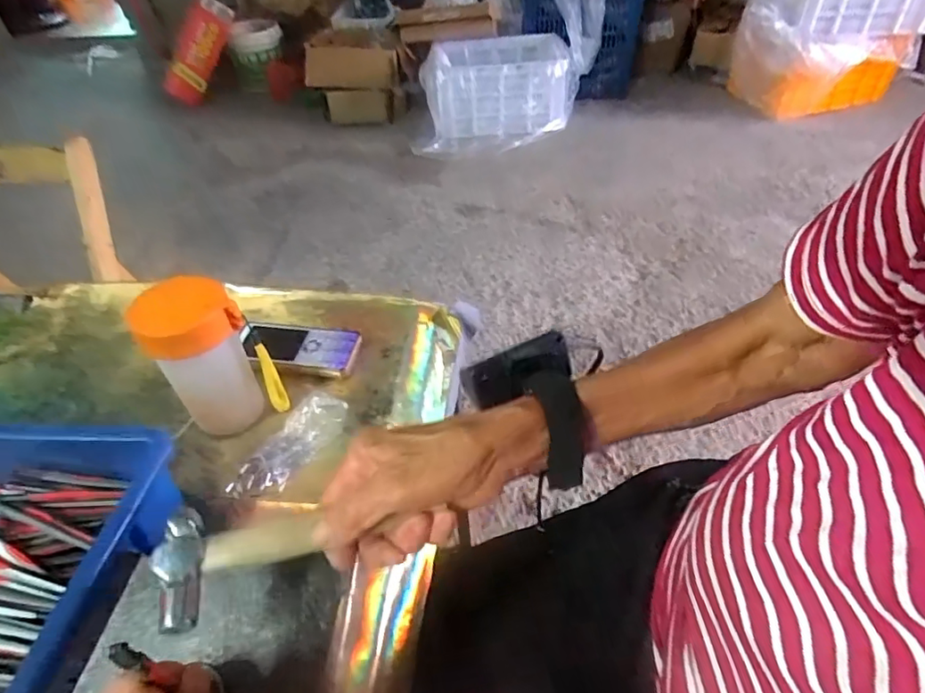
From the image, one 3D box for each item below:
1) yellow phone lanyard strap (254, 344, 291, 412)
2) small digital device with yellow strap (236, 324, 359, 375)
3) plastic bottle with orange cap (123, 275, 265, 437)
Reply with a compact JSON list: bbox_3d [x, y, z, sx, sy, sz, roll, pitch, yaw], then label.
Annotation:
[{"bbox_3d":[-0.163,0.030,0.481,0.014,0.079,0.009,-23,47,-18],"label":"yellow phone lanyard strap"},{"bbox_3d":[-0.161,0.003,0.549,0.115,0.015,0.053,4,48,1],"label":"small digital device with yellow strap"},{"bbox_3d":[-0.208,0.012,0.455,0.071,0.145,0.054,-21,46,-18],"label":"plastic bottle with orange cap"}]

